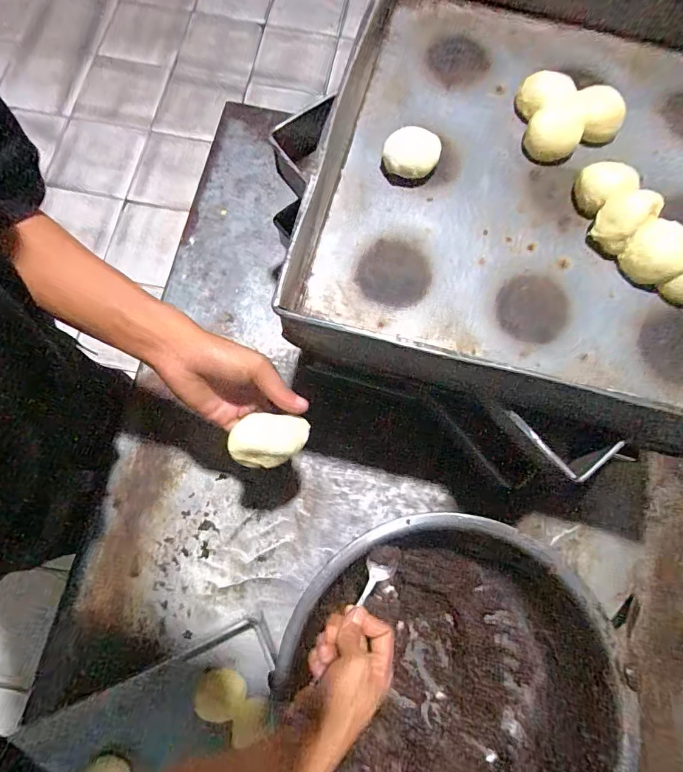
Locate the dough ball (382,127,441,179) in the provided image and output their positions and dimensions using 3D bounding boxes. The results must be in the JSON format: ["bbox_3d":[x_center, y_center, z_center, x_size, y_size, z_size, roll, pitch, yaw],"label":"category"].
[{"bbox_3d":[0.068,-0.225,0.424,0.050,0.024,0.041,24,76,4],"label":"dough ball"}]

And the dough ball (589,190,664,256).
[{"bbox_3d":[0.259,-0.154,0.400,0.039,0.032,0.053,41,78,8],"label":"dough ball"}]

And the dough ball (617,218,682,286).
[{"bbox_3d":[0.288,-0.121,0.398,0.045,0.031,0.052,-42,81,-11],"label":"dough ball"}]

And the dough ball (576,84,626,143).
[{"bbox_3d":[0.253,-0.274,0.434,0.040,0.031,0.048,-8,76,-4],"label":"dough ball"}]

